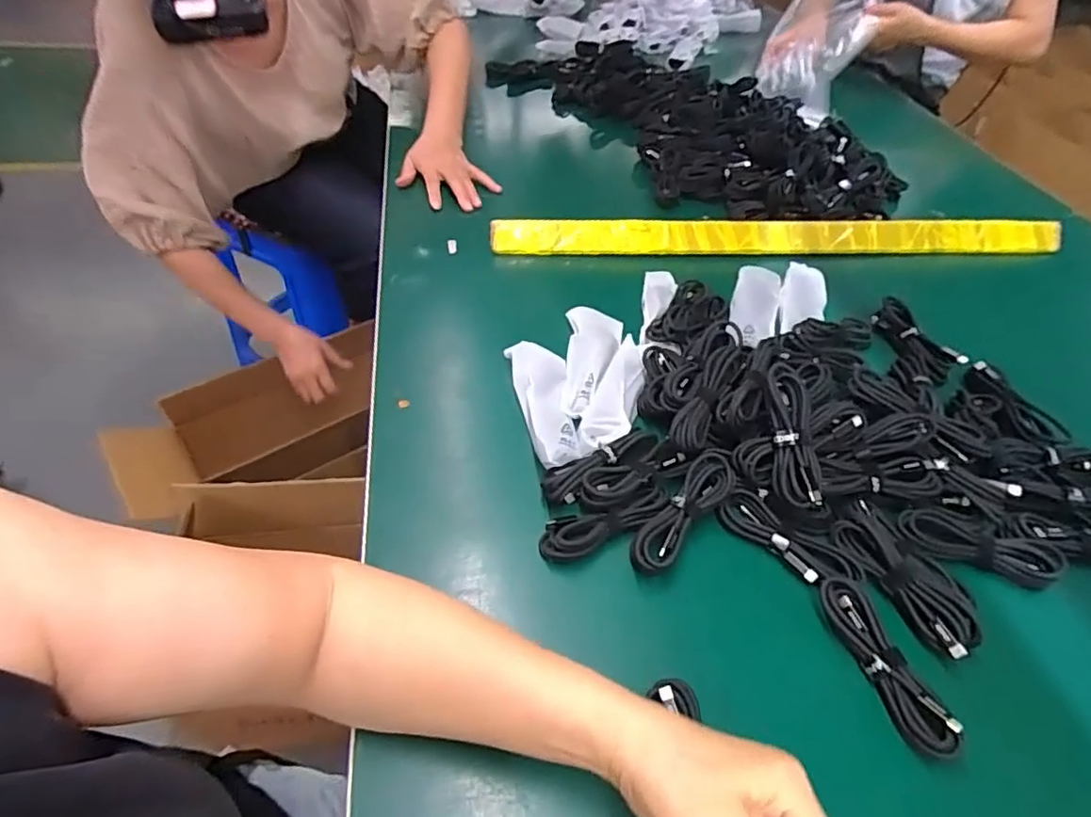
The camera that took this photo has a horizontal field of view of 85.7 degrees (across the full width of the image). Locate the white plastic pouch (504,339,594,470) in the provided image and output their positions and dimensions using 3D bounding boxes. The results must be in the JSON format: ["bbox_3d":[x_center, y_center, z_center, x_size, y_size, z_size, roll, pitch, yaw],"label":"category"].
[{"bbox_3d":[-0.001,-0.011,0.534,0.049,0.028,0.147,-8,48,-11],"label":"white plastic pouch"}]

